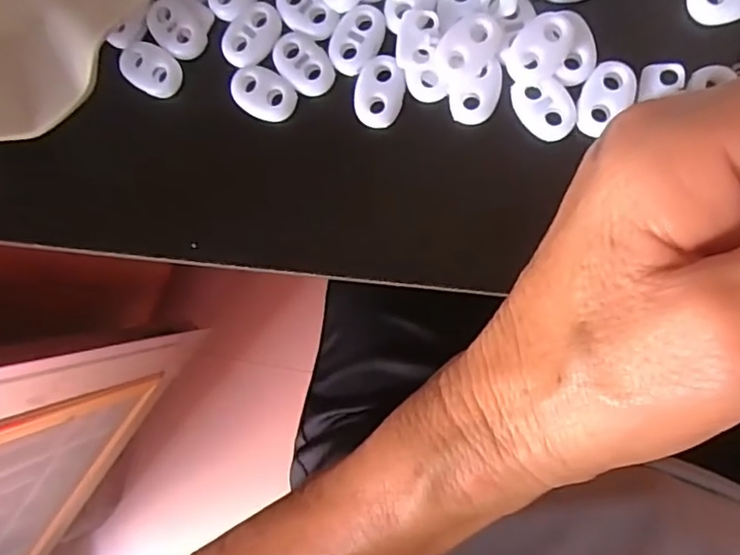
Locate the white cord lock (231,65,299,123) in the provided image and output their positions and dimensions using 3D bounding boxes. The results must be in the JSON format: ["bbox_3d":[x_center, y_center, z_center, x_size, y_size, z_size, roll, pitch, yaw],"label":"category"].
[{"bbox_3d":[-0.036,-0.060,0.198,0.022,0.004,0.015,30,94,8],"label":"white cord lock"}]

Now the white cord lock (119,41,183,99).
[{"bbox_3d":[-0.075,-0.071,0.207,0.022,0.005,0.015,33,95,8],"label":"white cord lock"}]

